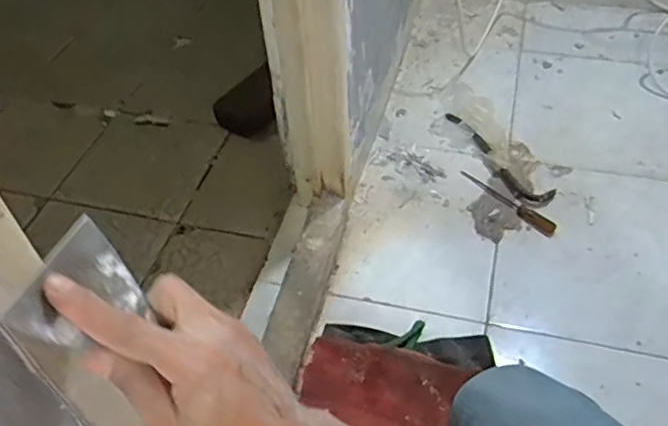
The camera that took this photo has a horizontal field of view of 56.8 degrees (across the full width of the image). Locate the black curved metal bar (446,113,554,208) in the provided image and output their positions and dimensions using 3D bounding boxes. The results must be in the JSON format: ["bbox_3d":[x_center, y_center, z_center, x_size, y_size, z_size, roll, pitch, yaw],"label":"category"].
[{"bbox_3d":[0.313,-0.113,1.239,0.064,0.025,0.301,-28,53,-21],"label":"black curved metal bar"}]

